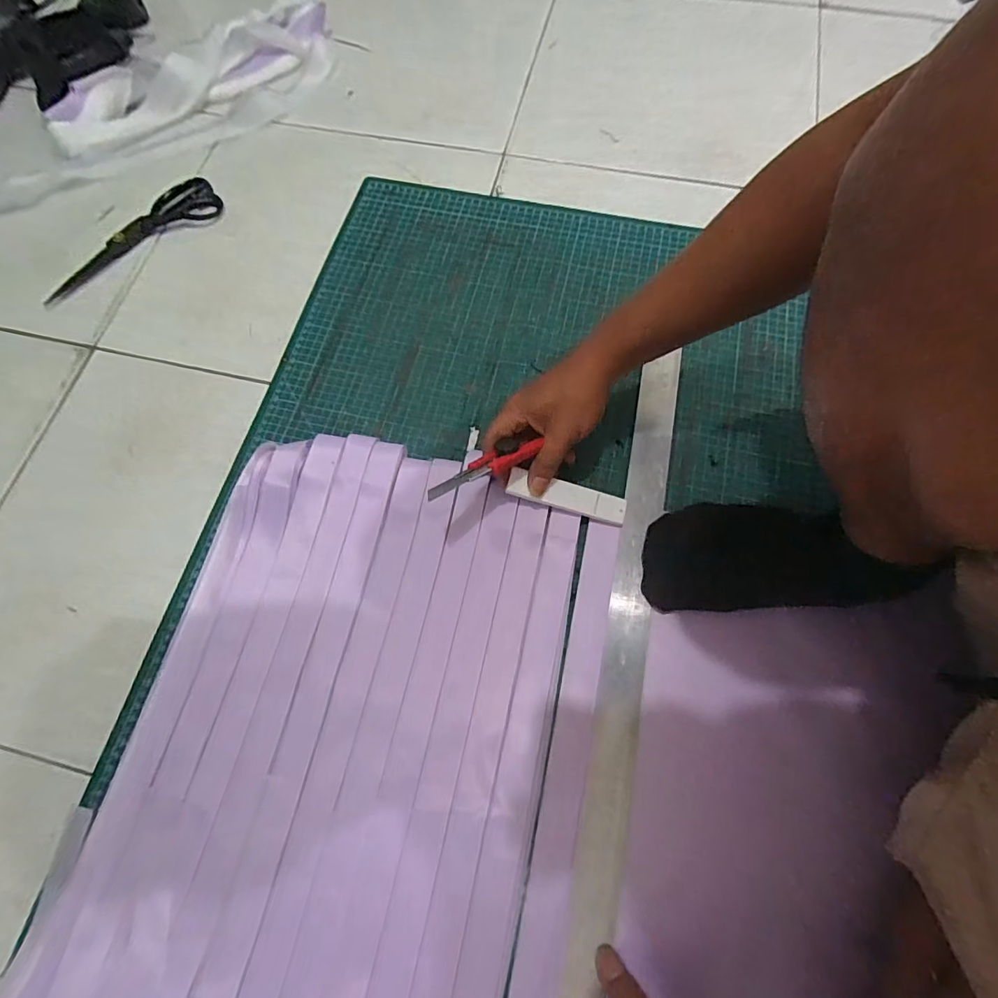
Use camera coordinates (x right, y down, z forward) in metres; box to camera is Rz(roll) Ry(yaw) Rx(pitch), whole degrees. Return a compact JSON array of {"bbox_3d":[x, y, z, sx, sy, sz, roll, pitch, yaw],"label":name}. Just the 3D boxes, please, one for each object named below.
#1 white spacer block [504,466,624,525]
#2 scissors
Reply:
[{"bbox_3d":[0.064,-0.001,0.449,0.116,0.012,0.027,15,71,-12],"label":"white spacer block"},{"bbox_3d":[-0.449,-0.319,0.584,0.059,0.013,0.234,43,77,13],"label":"scissors"}]

